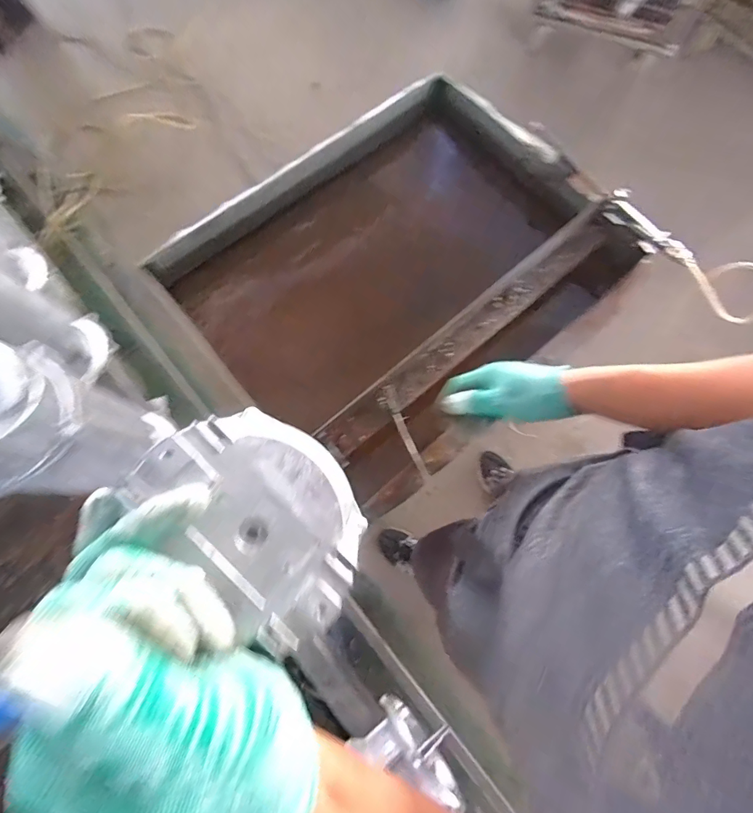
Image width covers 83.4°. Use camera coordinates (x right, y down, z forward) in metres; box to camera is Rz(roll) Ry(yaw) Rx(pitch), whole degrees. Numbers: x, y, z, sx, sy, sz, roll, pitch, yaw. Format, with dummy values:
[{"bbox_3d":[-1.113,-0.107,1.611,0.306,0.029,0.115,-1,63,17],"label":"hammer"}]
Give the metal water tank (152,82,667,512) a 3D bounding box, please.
[{"bbox_3d":[0.037,-0.233,0.846,0.743,0.261,0.561,-40,79,-10],"label":"metal water tank"}]

